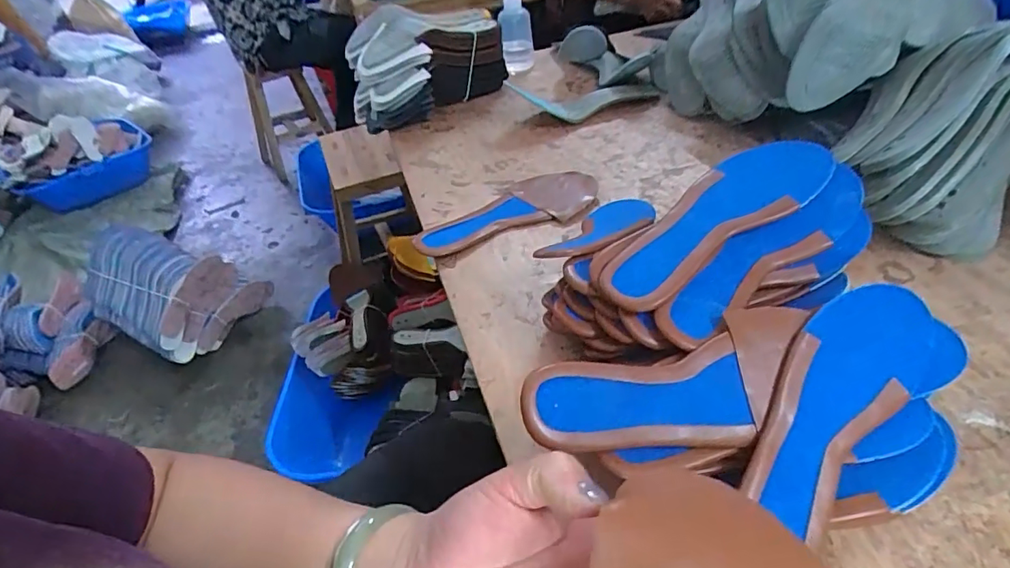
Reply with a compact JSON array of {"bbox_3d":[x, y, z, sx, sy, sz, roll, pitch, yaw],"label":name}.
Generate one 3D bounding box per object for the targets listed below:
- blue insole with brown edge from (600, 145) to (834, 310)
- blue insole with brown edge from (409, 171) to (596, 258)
[{"bbox_3d":[0.161,-0.053,0.407,0.211,0.010,0.068,-33,52,-12],"label":"blue insole with brown edge"},{"bbox_3d":[0.001,-0.088,0.618,0.222,0.015,0.098,-17,43,-11],"label":"blue insole with brown edge"}]

